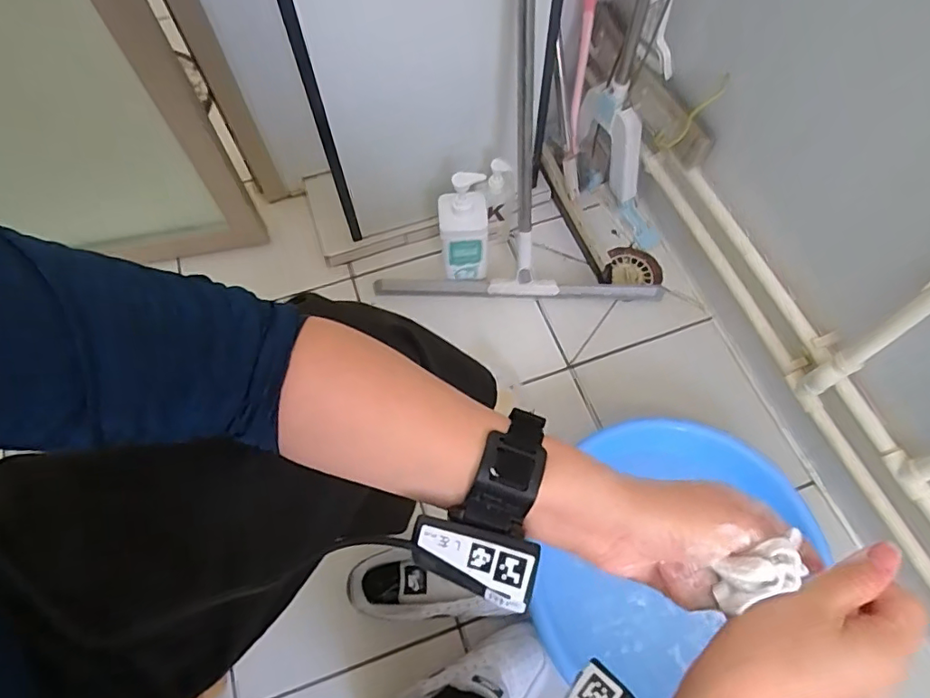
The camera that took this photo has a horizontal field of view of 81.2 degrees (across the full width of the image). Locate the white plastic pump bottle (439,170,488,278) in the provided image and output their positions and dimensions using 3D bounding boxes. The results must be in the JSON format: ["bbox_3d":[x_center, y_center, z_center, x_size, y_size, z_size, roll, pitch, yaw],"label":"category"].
[{"bbox_3d":[-0.002,-0.196,0.872,0.076,0.202,0.060,0,62,2],"label":"white plastic pump bottle"}]

